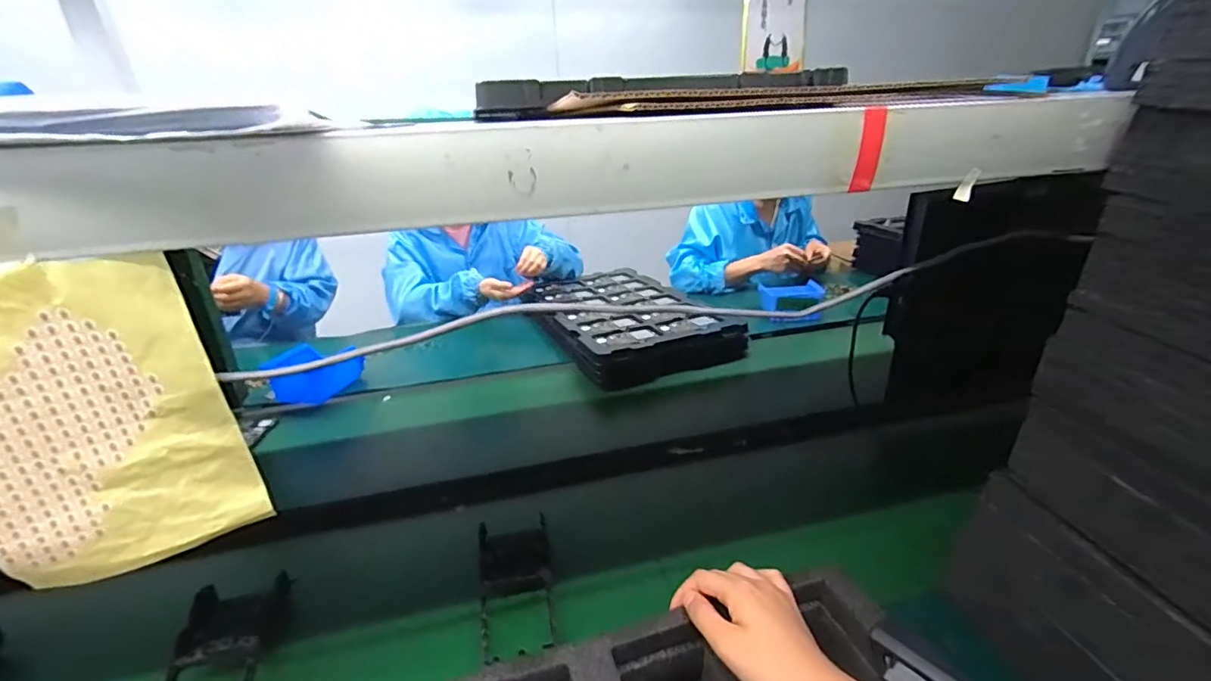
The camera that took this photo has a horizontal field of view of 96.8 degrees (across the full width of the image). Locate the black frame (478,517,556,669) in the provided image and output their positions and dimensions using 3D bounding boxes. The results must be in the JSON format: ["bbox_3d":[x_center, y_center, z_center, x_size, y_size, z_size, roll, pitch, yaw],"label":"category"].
[{"bbox_3d":[-0.093,0.255,0.567,0.074,0.024,0.161,-7,25,-10],"label":"black frame"}]

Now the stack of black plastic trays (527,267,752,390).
[{"bbox_3d":[0.036,-0.057,1.259,0.356,0.069,0.592,-12,26,-19],"label":"stack of black plastic trays"}]

